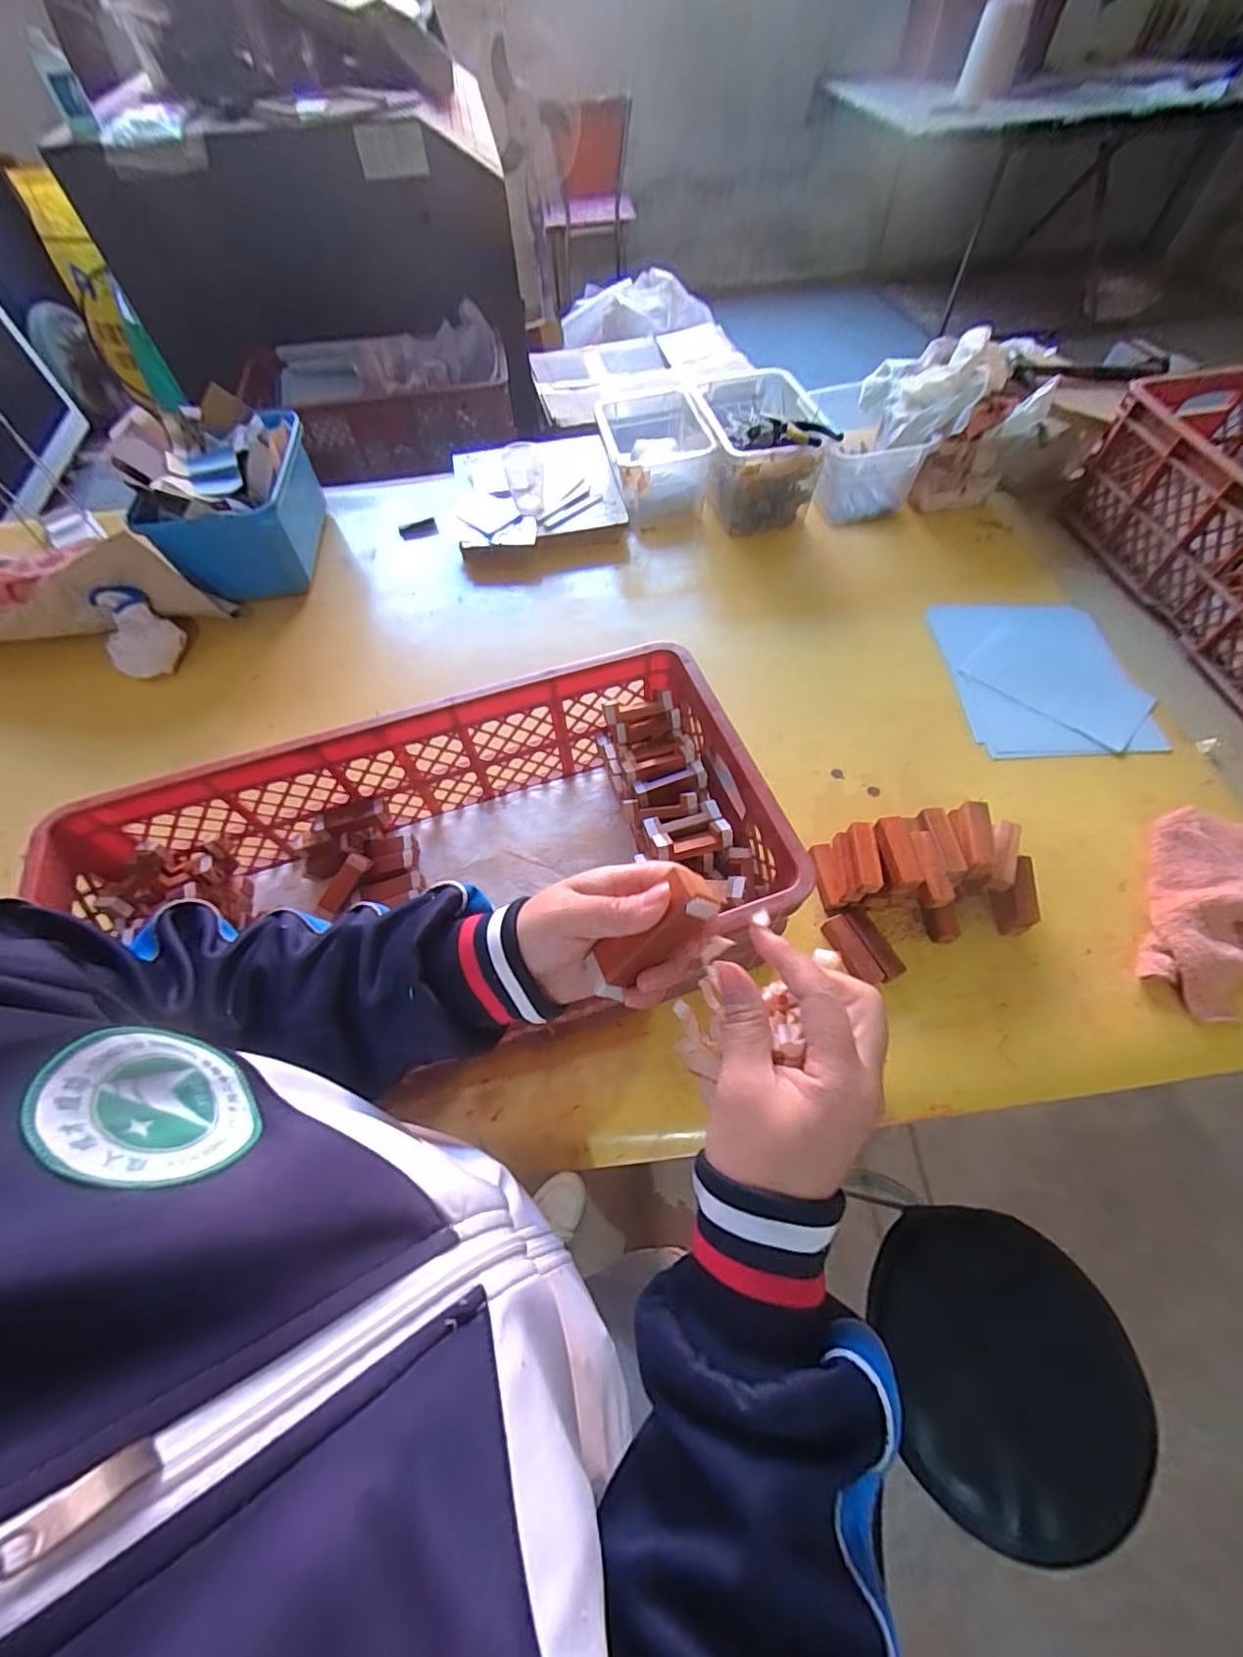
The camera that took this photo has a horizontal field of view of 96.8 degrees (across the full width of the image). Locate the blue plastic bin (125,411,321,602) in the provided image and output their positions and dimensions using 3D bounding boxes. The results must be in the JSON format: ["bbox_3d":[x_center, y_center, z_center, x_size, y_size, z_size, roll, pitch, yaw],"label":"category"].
[{"bbox_3d":[-0.614,-0.522,0.915,0.190,0.181,0.258,-6,61,-1],"label":"blue plastic bin"}]

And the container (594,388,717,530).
[{"bbox_3d":[0.063,-0.668,0.999,0.181,0.136,0.249,-8,61,-2],"label":"container"}]

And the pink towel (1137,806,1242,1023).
[{"bbox_3d":[0.642,0.078,0.597,0.127,0.041,0.256,33,68,19],"label":"pink towel"}]

